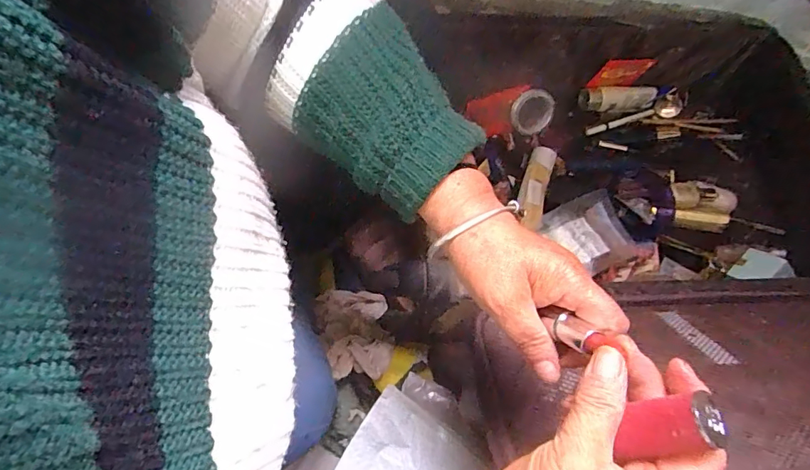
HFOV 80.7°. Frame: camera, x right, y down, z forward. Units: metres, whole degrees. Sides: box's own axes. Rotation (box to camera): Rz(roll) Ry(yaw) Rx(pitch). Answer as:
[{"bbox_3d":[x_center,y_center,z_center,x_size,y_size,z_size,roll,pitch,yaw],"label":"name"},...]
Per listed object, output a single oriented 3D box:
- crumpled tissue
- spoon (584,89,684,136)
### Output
[{"bbox_3d":[-0.065,0.128,0.613,0.092,0.045,0.109,-7,73,-3],"label":"crumpled tissue"},{"bbox_3d":[0.353,-0.181,0.738,0.140,0.028,0.026,-17,73,15],"label":"spoon"}]

